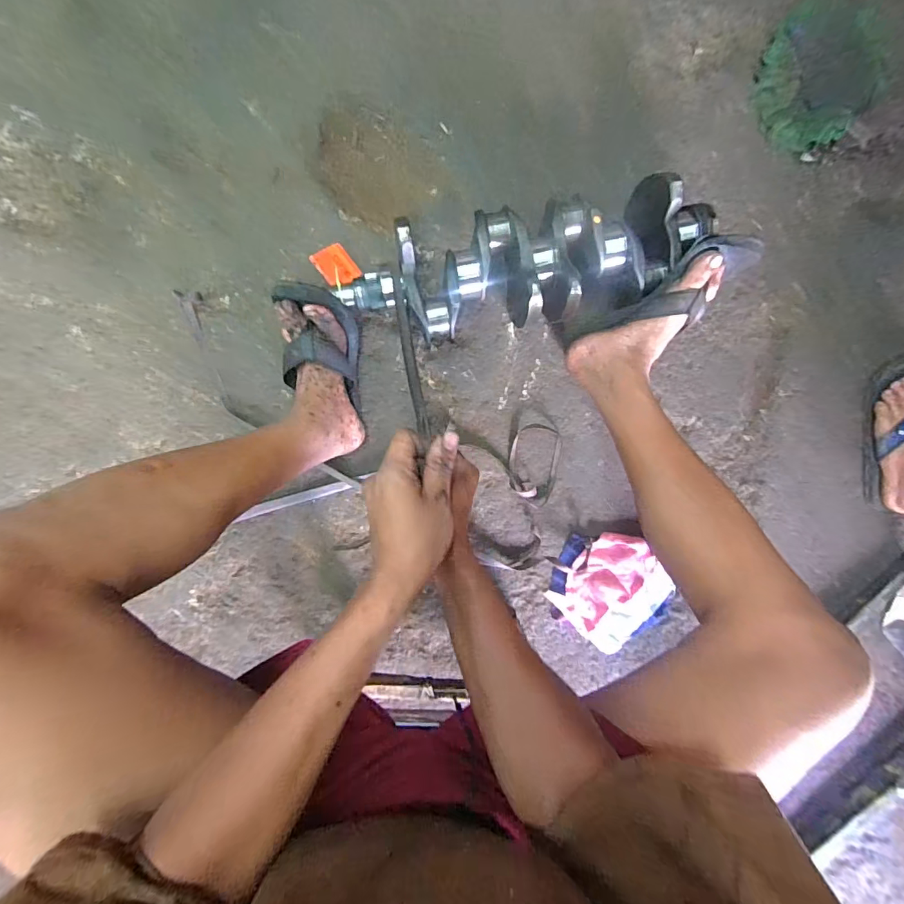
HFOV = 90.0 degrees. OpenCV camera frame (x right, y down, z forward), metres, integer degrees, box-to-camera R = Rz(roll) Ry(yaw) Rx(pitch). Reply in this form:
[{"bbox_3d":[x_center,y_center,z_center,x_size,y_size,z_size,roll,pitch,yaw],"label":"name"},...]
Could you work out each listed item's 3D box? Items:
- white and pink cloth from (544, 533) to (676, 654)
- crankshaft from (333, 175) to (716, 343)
[{"bbox_3d":[0.272,0.236,0.773,0.214,0.026,0.188,35,94,-9],"label":"white and pink cloth"},{"bbox_3d":[0.101,-0.259,0.637,0.497,0.136,0.155,-12,99,-5],"label":"crankshaft"}]

